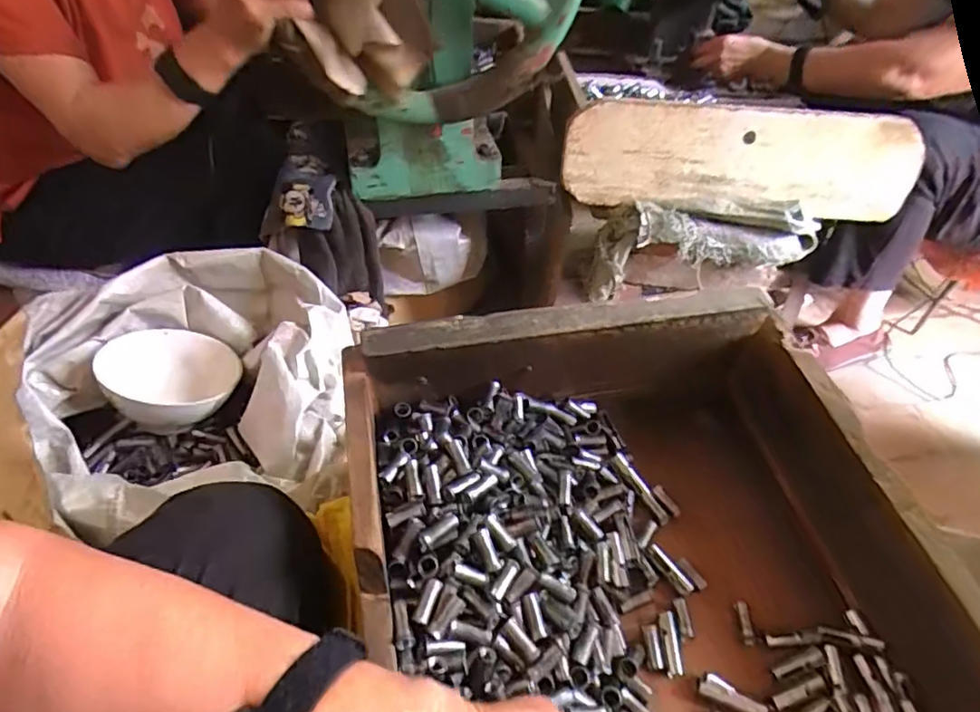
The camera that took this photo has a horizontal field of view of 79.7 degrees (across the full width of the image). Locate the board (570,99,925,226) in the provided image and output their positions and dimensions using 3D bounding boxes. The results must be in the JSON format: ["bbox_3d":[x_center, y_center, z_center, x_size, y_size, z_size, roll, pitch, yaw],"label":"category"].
[{"bbox_3d":[0.370,-0.286,0.863,0.506,0.150,0.025,3,33,-3],"label":"board"}]

